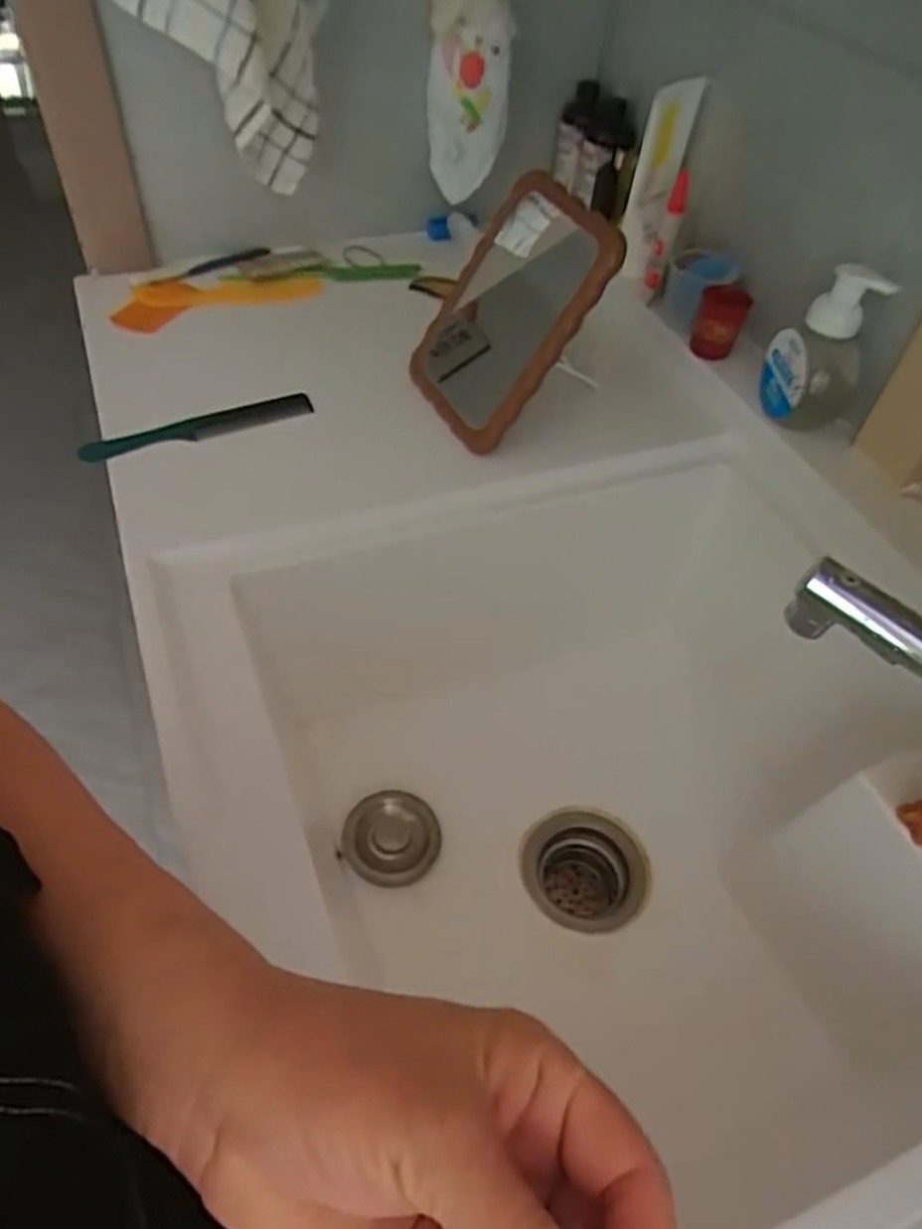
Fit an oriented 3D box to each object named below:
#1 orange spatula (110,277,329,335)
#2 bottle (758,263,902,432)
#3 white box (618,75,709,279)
[{"bbox_3d":[-0.258,-0.348,0.844,0.223,0.019,0.063,-16,53,-17],"label":"orange spatula"},{"bbox_3d":[0.306,-0.226,0.682,0.048,0.156,0.082,-6,51,-9],"label":"bottle"},{"bbox_3d":[0.201,-0.446,0.817,0.058,0.170,0.057,15,51,8],"label":"white box"}]

